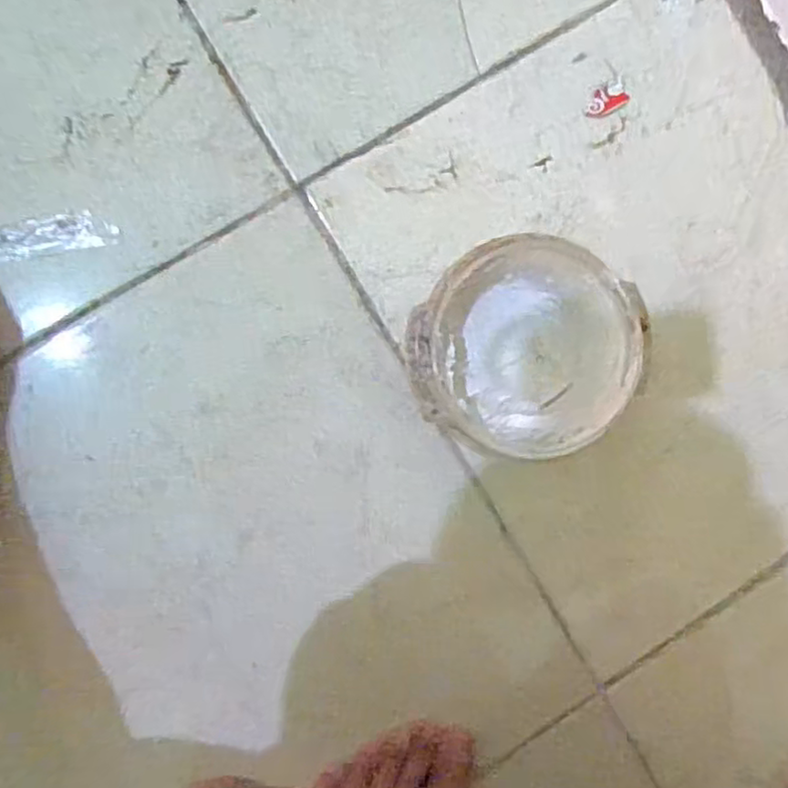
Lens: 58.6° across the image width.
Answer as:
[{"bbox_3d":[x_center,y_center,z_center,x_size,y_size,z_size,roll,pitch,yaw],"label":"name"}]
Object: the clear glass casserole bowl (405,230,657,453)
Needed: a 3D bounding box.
[{"bbox_3d":[0.069,-0.029,0.426,0.120,0.090,0.117,0,94,-8],"label":"clear glass casserole bowl"}]

